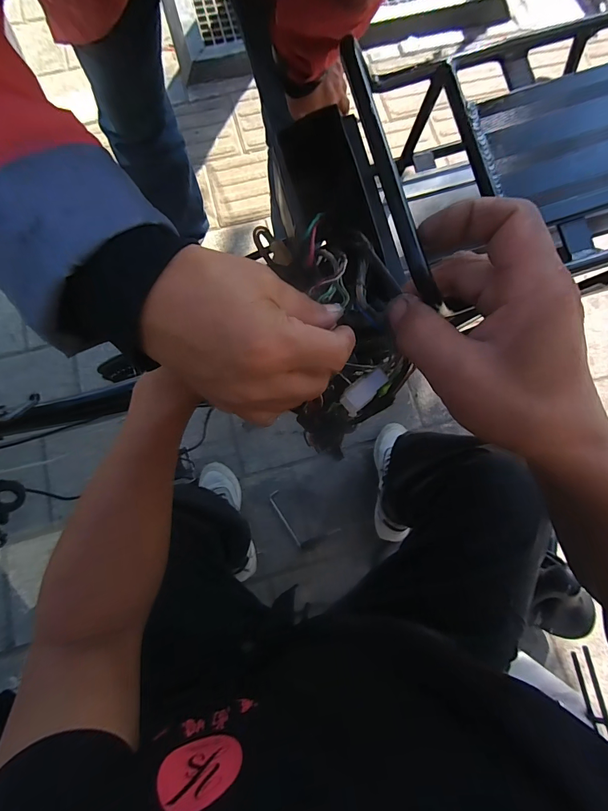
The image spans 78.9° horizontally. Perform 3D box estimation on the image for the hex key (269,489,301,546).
[{"bbox_3d":[-0.044,0.266,0.860,0.025,0.010,0.135,-24,78,-7],"label":"hex key"}]

